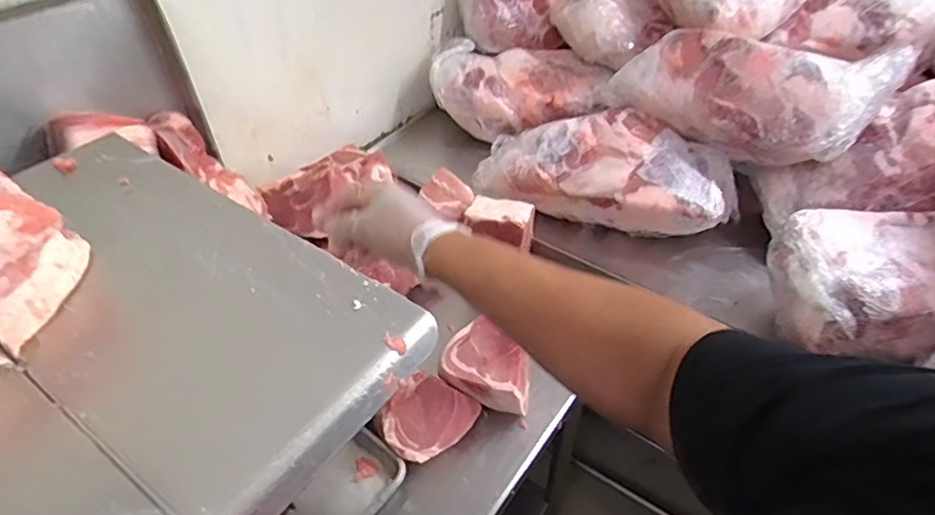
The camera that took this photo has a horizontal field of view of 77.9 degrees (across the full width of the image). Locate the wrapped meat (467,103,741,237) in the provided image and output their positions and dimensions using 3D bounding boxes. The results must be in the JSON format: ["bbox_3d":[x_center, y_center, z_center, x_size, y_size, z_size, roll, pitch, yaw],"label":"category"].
[{"bbox_3d":[0.219,-0.140,0.942,0.397,0.138,0.149,12,45,14],"label":"wrapped meat"}]

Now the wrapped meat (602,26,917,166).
[{"bbox_3d":[0.426,-0.265,0.899,0.384,0.130,0.192,26,50,27],"label":"wrapped meat"}]

